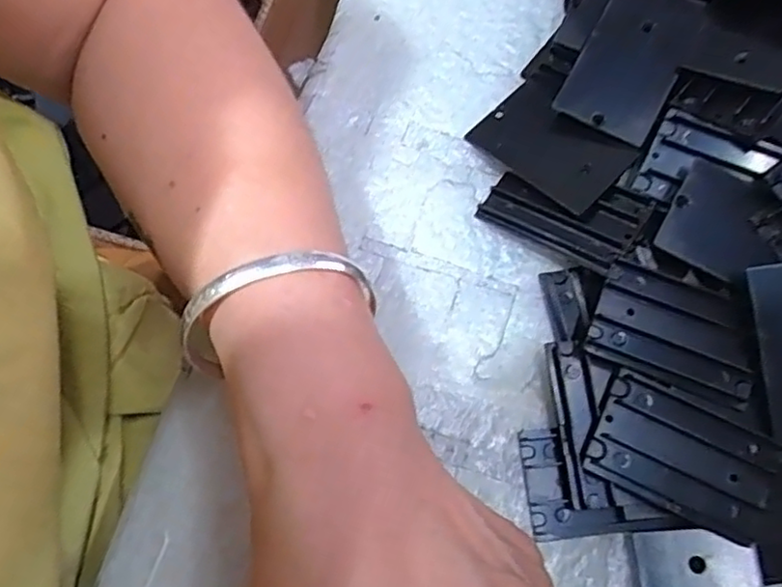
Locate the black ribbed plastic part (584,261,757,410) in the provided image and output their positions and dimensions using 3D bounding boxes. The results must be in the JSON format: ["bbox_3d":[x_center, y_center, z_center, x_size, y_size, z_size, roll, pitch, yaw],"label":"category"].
[{"bbox_3d":[0.095,0.012,0.221,0.052,0.004,0.034,23,74,5],"label":"black ribbed plastic part"}]

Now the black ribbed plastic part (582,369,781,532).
[{"bbox_3d":[0.092,0.051,0.212,0.053,0.004,0.034,26,74,6],"label":"black ribbed plastic part"}]

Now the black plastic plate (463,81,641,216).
[{"bbox_3d":[0.059,-0.055,0.253,0.054,0.006,0.035,39,80,25],"label":"black plastic plate"}]

